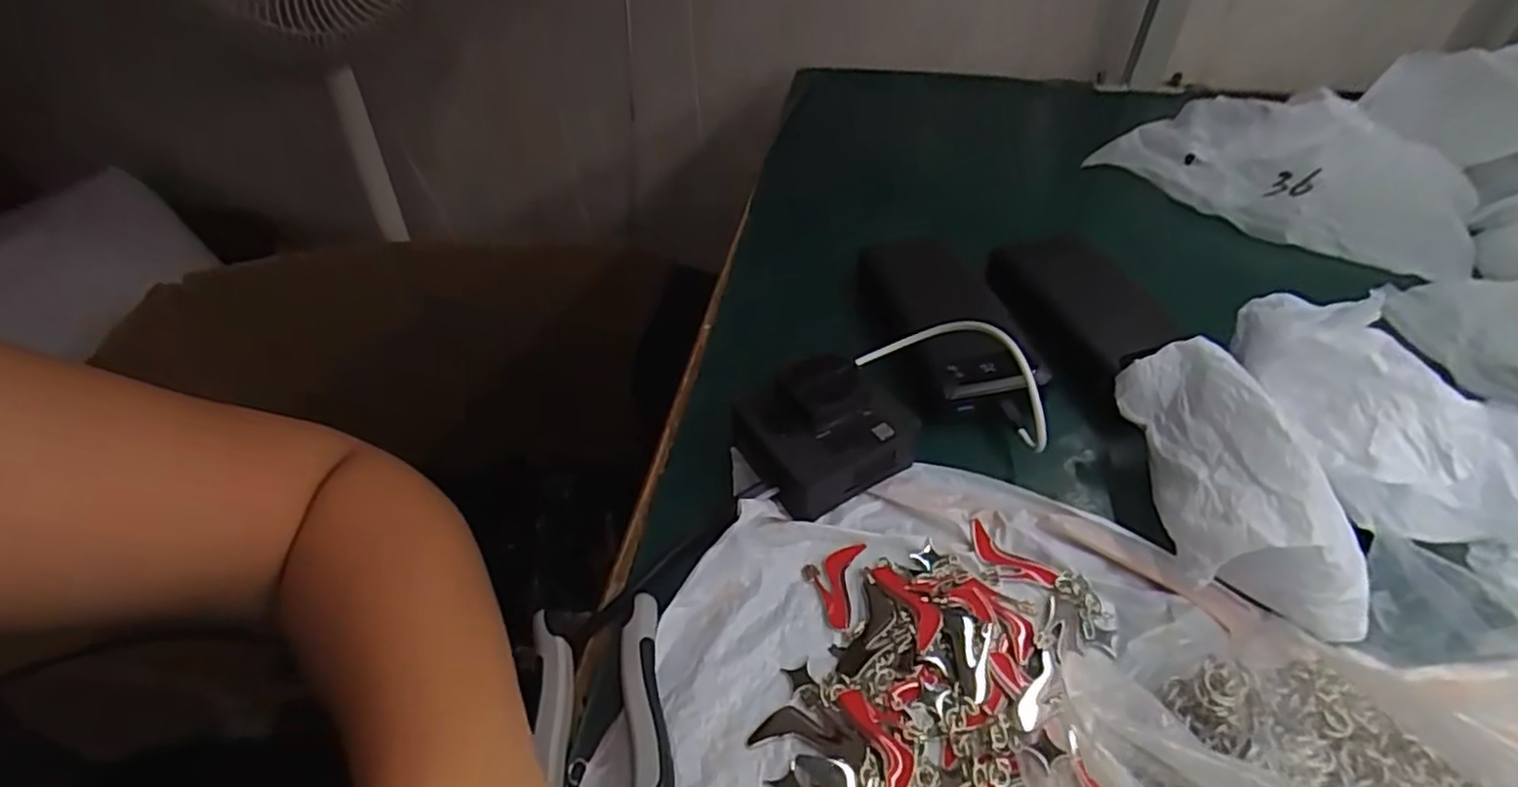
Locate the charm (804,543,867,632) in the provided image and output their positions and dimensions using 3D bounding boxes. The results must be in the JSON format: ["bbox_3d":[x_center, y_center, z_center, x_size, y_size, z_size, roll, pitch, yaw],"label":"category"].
[{"bbox_3d":[0.033,0.089,0.330,0.026,0.004,0.045,10,47,12],"label":"charm"}]

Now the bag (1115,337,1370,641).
[{"bbox_3d":[0.223,0.037,0.325,0.074,0.063,0.128,3,45,5],"label":"bag"}]

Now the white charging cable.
[{"bbox_3d":[0.109,-0.017,0.372,0.107,0.048,0.034,25,51,24],"label":"white charging cable"}]

